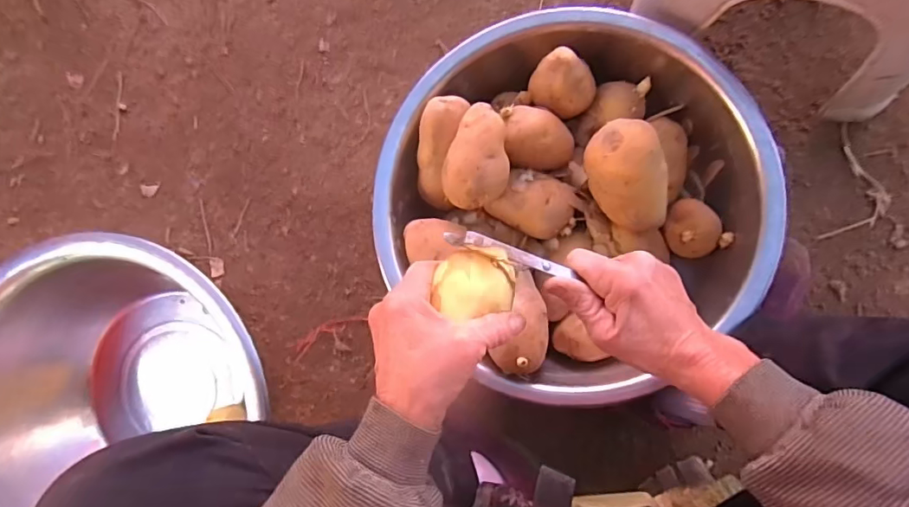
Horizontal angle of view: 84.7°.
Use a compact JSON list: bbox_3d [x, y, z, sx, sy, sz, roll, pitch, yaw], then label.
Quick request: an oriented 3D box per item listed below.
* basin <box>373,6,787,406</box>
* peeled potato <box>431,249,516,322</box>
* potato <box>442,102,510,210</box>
[{"bbox_3d":[0.116,-0.056,0.517,0.373,0.125,0.355,0,89,11],"label":"basin"},{"bbox_3d":[0.015,0.020,0.356,0.050,0.045,0.045,-10,87,9],"label":"peeled potato"},{"bbox_3d":[0.024,-0.092,0.487,0.058,0.043,0.096,20,93,11],"label":"potato"}]

